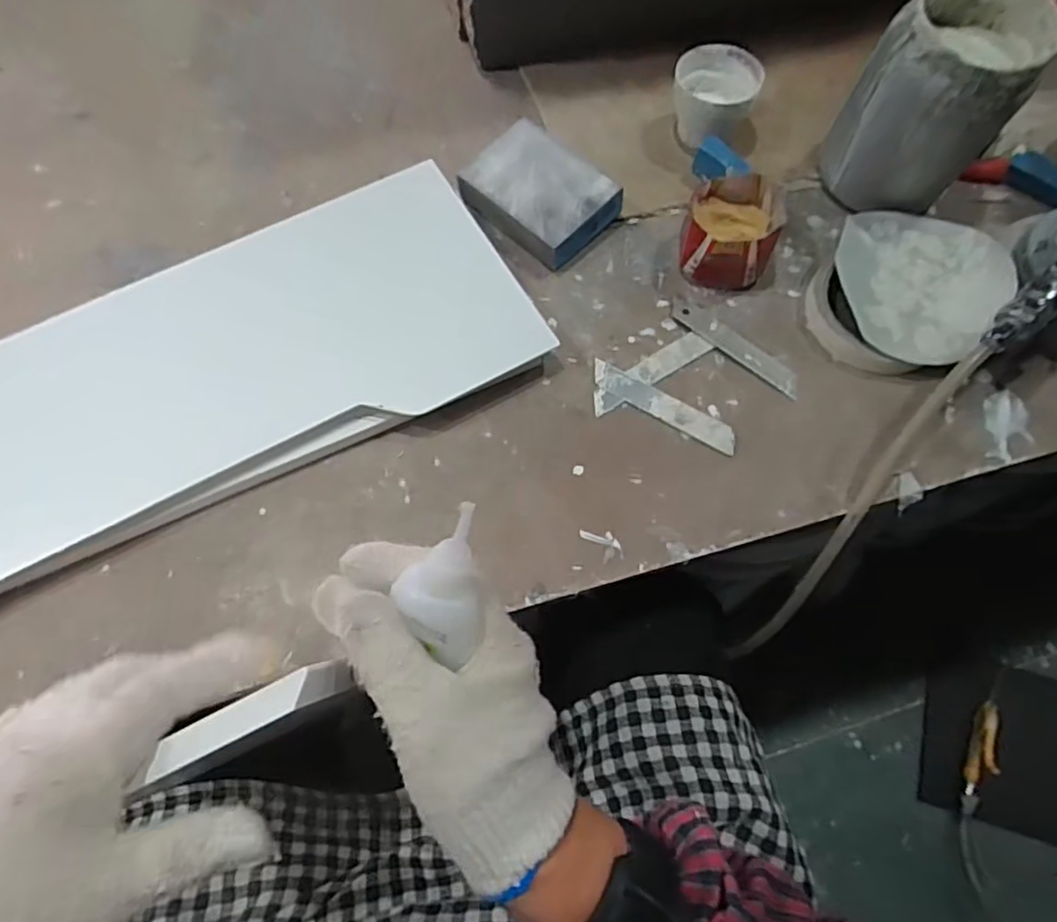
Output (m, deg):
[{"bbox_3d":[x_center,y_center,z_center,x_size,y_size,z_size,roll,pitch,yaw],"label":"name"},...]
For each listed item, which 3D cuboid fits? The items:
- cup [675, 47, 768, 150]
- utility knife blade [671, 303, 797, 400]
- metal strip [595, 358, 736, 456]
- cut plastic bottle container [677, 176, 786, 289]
[{"bbox_3d":[0.134,-0.262,0.477,0.058,0.044,0.064,16,69,8],"label":"cup"},{"bbox_3d":[0.137,-0.076,0.427,0.096,0.004,0.017,38,74,15],"label":"utility knife blade"},{"bbox_3d":[0.085,-0.035,0.412,0.100,0.004,0.018,30,72,13],"label":"metal strip"},{"bbox_3d":[0.135,-0.154,0.437,0.061,0.043,0.065,16,69,8],"label":"cut plastic bottle container"}]

